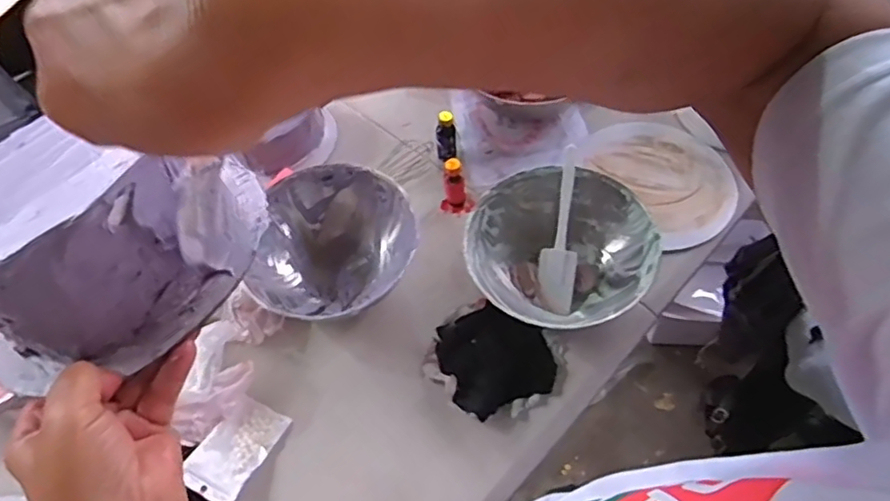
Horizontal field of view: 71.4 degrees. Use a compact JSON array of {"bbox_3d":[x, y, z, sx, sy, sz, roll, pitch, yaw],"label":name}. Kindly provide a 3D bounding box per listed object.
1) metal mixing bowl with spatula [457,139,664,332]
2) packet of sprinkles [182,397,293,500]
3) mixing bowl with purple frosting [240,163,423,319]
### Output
[{"bbox_3d":[0.153,0.005,0.843,0.226,0.092,0.230,-2,57,3],"label":"metal mixing bowl with spatula"},{"bbox_3d":[-0.256,0.242,0.762,0.075,0.018,0.124,28,55,11],"label":"packet of sprinkles"},{"bbox_3d":[-0.161,0.002,0.873,0.219,0.084,0.241,20,61,16],"label":"mixing bowl with purple frosting"}]

